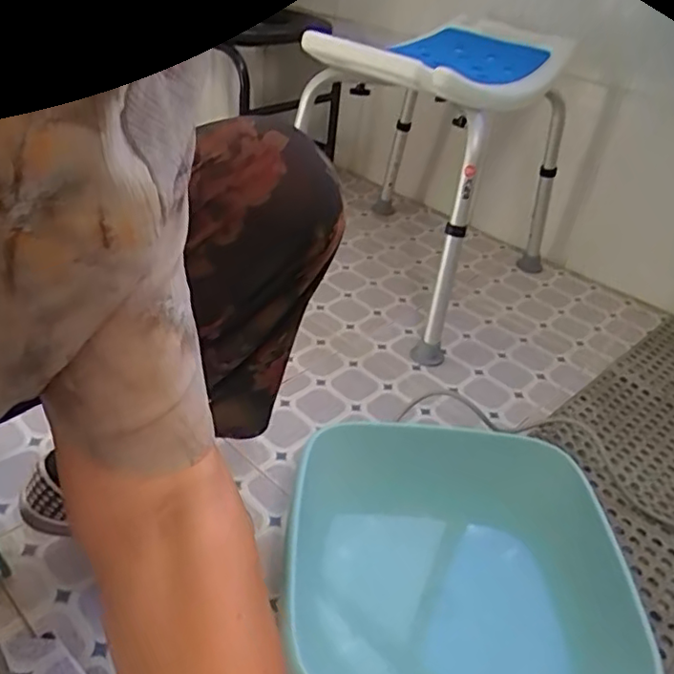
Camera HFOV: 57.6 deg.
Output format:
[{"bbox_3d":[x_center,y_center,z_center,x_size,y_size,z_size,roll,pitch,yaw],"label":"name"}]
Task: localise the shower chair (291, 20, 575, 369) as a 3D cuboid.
[{"bbox_3d":[0.216,-0.336,1.217,0.361,0.471,0.601,26,38,26],"label":"shower chair"}]

